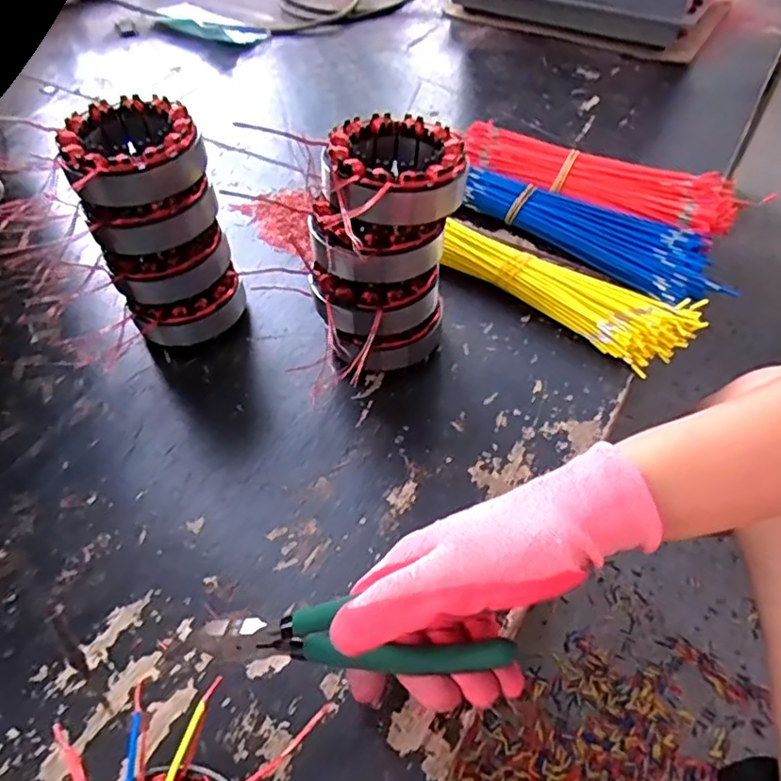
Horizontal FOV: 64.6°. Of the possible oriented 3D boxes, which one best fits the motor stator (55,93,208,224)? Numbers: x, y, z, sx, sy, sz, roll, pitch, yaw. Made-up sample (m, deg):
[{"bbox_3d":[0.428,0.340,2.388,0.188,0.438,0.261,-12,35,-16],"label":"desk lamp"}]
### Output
[{"bbox_3d":[-0.165,-0.152,0.405,0.084,0.044,0.084,-18,53,-15],"label":"motor stator"}]

